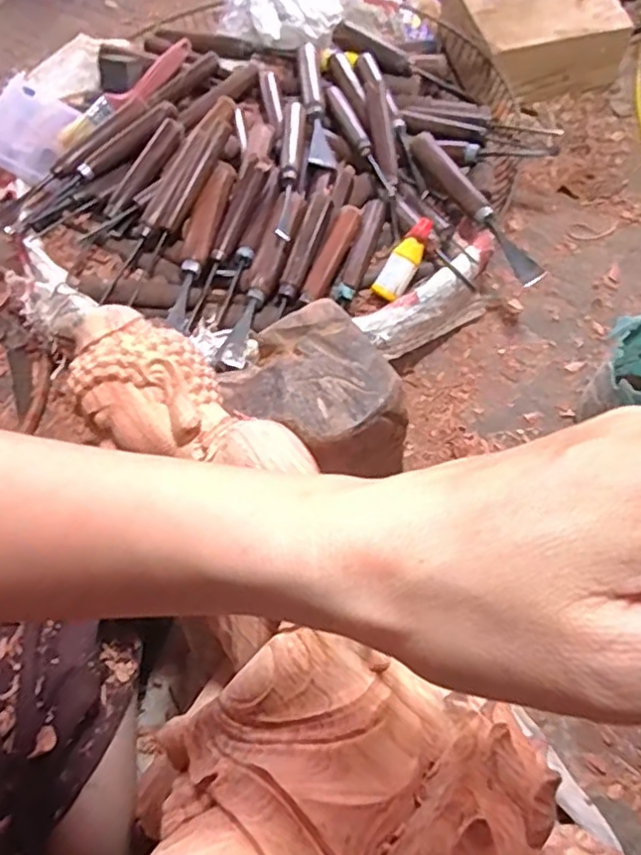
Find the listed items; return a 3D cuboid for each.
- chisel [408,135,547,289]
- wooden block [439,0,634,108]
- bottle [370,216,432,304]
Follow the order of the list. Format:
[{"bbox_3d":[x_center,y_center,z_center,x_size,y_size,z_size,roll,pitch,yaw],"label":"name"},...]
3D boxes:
[{"bbox_3d":[0.134,-0.192,0.551,0.022,0.028,0.181,-27,65,-9],"label":"chisel"},{"bbox_3d":[0.223,-0.429,0.683,0.155,0.071,0.150,-15,64,-4],"label":"wooden block"},{"bbox_3d":[0.071,-0.142,0.531,0.025,0.016,0.073,32,93,17],"label":"bottle"}]

